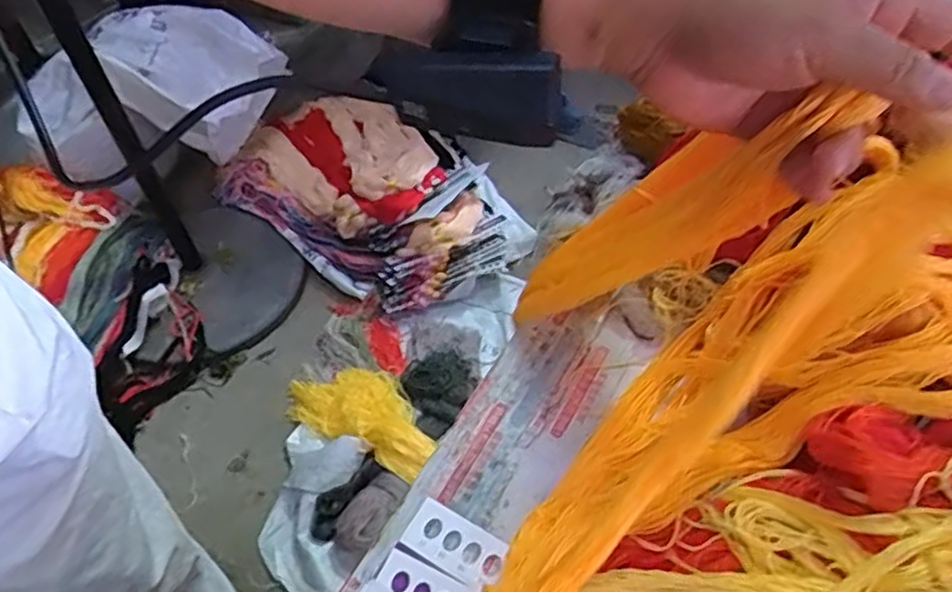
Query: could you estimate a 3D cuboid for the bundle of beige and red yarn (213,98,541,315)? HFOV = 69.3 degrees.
[{"bbox_3d":[-0.223,-0.215,1.378,0.688,0.142,0.363,31,57,28],"label":"bundle of beige and red yarn"}]

